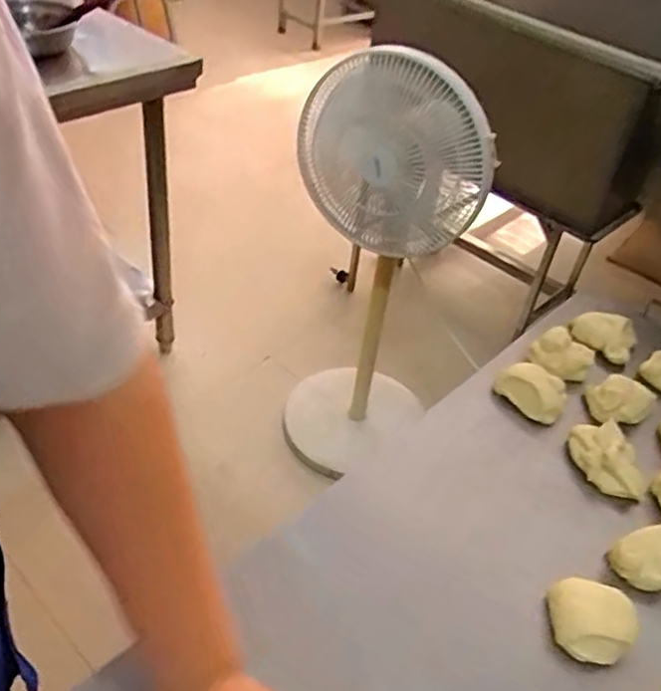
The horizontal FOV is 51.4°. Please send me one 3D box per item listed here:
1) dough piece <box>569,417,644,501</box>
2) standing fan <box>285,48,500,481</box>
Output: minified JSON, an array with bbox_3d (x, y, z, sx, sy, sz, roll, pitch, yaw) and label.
[{"bbox_3d":[0.256,0.108,0.637,0.051,0.044,0.077,-3,42,-12],"label":"dough piece"},{"bbox_3d":[0.083,-0.148,1.432,0.310,0.894,0.390,4,41,-5],"label":"standing fan"}]

